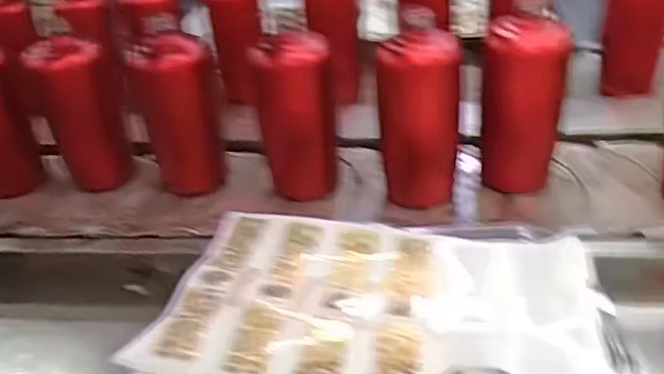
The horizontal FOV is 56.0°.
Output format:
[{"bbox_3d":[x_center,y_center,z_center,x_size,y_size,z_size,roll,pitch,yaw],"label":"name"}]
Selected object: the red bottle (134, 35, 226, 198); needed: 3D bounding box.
[{"bbox_3d":[-0.158,-0.075,0.666,0.066,0.160,0.053,-9,31,-6],"label":"red bottle"}]

